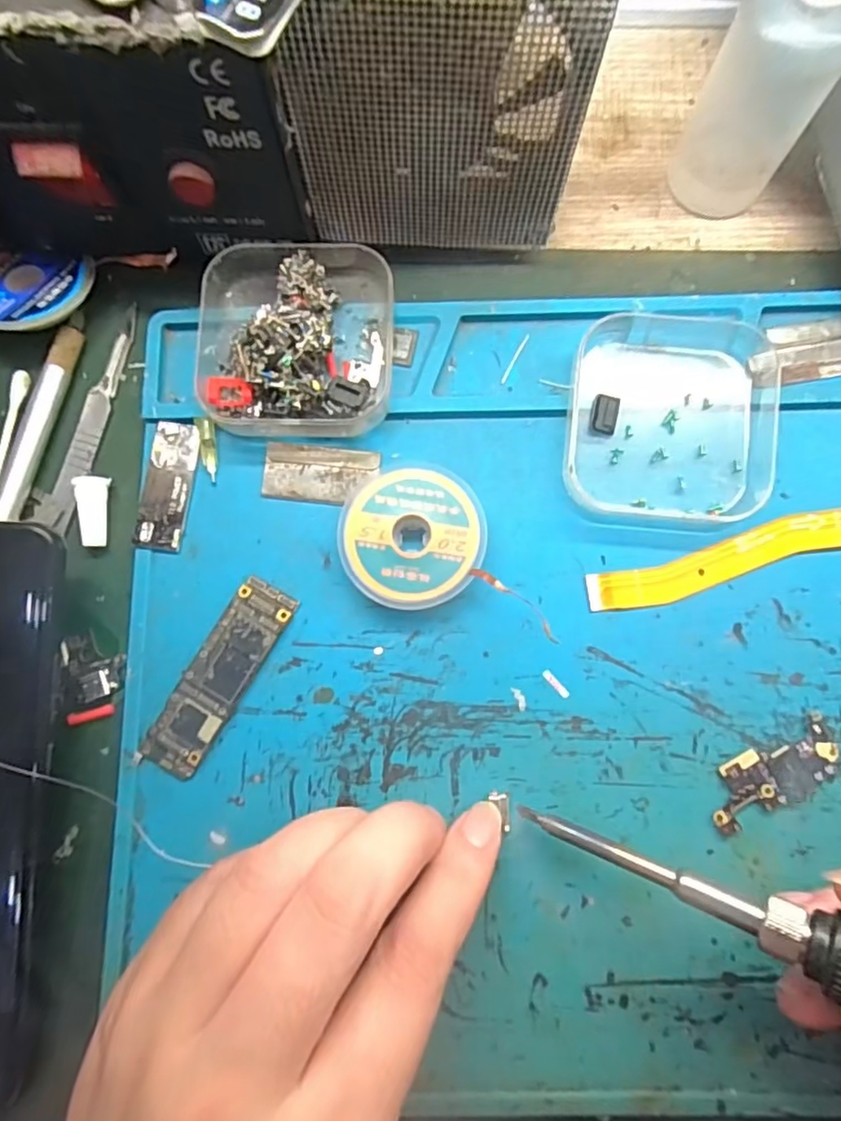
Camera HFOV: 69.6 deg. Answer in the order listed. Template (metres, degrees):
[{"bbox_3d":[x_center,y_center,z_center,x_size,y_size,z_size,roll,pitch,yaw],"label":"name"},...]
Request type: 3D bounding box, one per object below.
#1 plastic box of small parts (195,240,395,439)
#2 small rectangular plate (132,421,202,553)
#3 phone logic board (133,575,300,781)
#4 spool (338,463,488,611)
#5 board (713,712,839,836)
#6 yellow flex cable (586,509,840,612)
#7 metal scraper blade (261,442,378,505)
[{"bbox_3d":[-0.042,-0.076,0.201,0.063,0.023,0.064,1,81,2],"label":"plastic box of small parts"},{"bbox_3d":[-0.085,-0.026,0.204,0.016,0.004,0.044,8,81,3],"label":"small rectangular plate"},{"bbox_3d":[-0.064,0.037,0.192,0.019,0.005,0.066,29,82,6],"label":"phone logic board"},{"bbox_3d":[-0.003,-0.007,0.194,0.045,0.013,0.044,0,81,1],"label":"spool"},{"bbox_3d":[0.107,0.066,0.183,0.044,0.004,0.019,-29,81,-3],"label":"board"},{"bbox_3d":[0.103,-0.001,0.194,0.100,0.004,0.016,-15,81,-1],"label":"yellow flex cable"},{"bbox_3d":[-0.034,-0.029,0.205,0.038,0.004,0.019,5,87,2],"label":"metal scraper blade"}]

